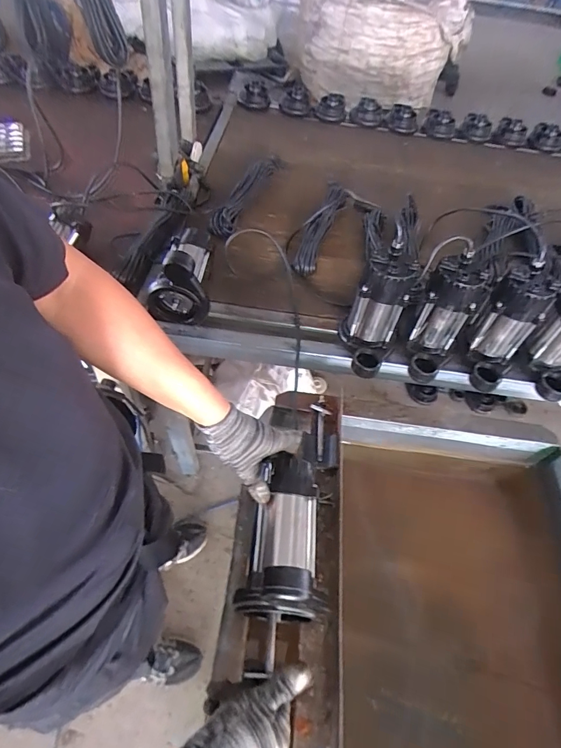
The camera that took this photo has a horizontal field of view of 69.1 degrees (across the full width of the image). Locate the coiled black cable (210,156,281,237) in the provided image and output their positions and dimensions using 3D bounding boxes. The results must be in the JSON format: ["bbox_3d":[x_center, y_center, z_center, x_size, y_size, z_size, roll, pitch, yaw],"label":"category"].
[{"bbox_3d":[-0.090,-0.506,1.117,0.088,0.054,0.413,15,54,4],"label":"coiled black cable"}]

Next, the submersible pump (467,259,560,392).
[{"bbox_3d":[0.422,-0.083,0.769,0.094,0.193,0.141,27,56,13],"label":"submersible pump"}]

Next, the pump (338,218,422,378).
[{"bbox_3d":[0.174,-0.117,0.770,0.116,0.210,0.144,28,56,13],"label":"pump"}]

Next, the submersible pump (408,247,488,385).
[{"bbox_3d":[0.294,-0.102,0.762,0.097,0.195,0.144,28,56,13],"label":"submersible pump"}]

